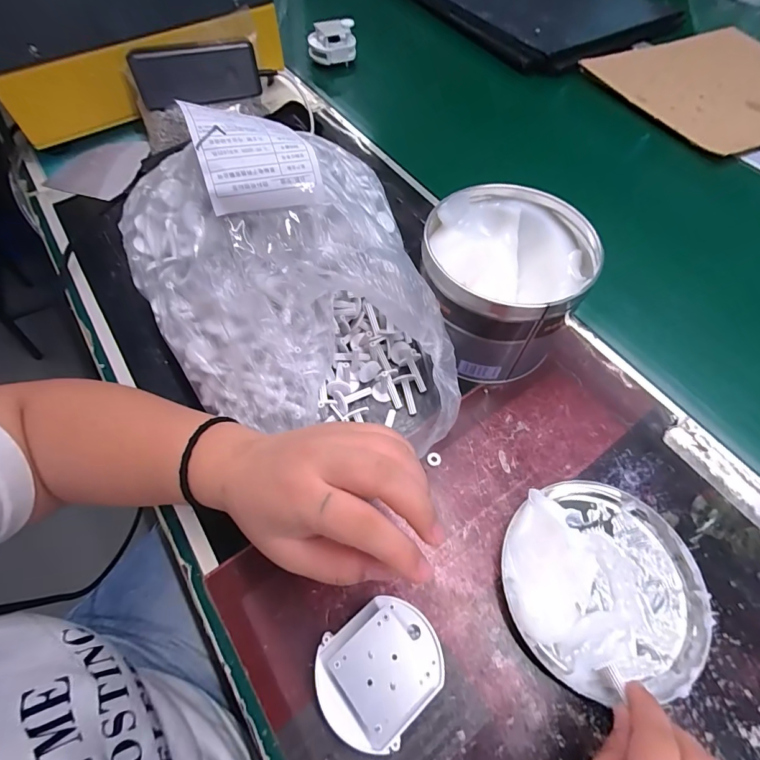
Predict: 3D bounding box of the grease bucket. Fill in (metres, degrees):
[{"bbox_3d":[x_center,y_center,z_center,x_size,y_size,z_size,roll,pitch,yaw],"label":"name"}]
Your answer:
[{"bbox_3d":[0.099,-0.077,0.339,0.124,0.098,0.128,1,60,-1],"label":"grease bucket"}]

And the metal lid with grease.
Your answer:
[{"bbox_3d":[0.146,0.129,0.264,0.125,0.026,0.125,1,60,-1],"label":"metal lid with grease"}]

